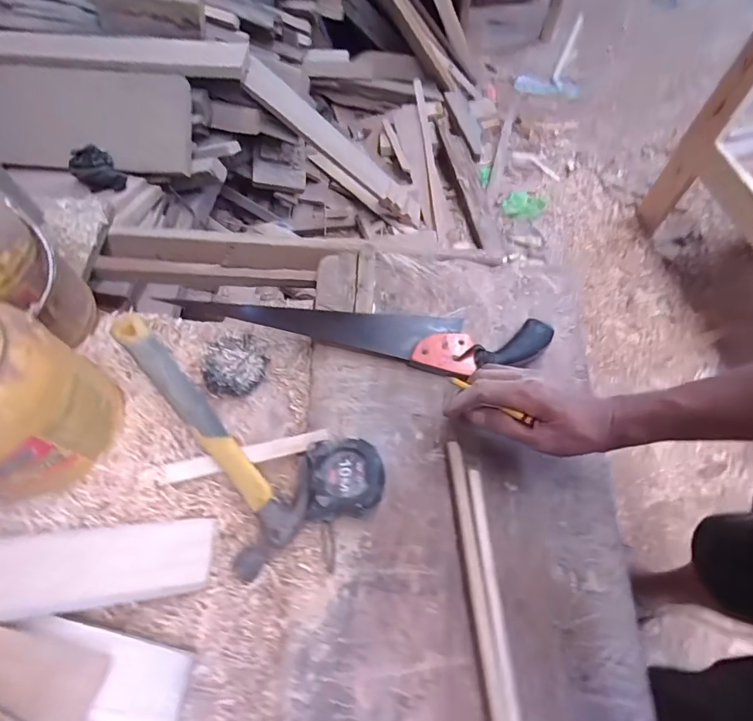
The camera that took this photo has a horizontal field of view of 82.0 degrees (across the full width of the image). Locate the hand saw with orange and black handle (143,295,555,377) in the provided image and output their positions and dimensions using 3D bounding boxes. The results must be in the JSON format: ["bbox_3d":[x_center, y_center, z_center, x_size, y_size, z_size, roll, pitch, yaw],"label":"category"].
[{"bbox_3d":[-0.022,-0.028,0.557,0.474,0.031,0.073,4,63,1],"label":"hand saw with orange and black handle"}]

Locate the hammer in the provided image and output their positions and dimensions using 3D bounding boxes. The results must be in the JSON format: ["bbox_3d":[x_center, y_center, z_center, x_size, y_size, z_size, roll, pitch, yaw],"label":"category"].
[{"bbox_3d":[-0.183,0.067,0.496,0.113,0.052,0.328,-31,68,-15],"label":"hammer"}]

